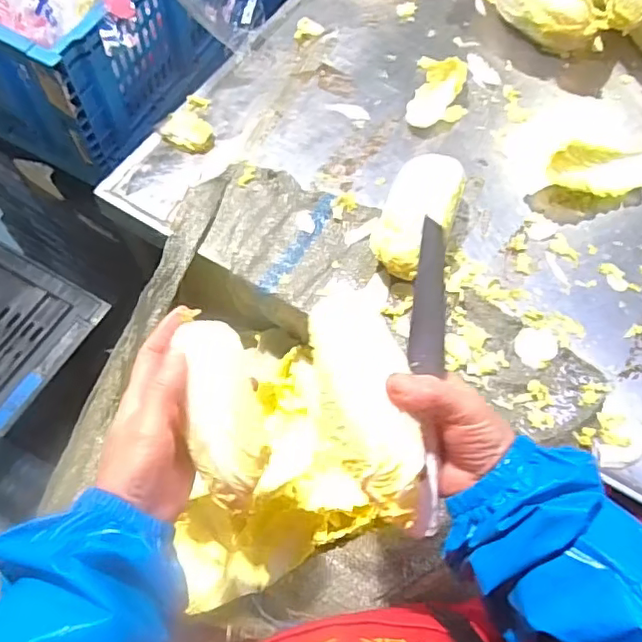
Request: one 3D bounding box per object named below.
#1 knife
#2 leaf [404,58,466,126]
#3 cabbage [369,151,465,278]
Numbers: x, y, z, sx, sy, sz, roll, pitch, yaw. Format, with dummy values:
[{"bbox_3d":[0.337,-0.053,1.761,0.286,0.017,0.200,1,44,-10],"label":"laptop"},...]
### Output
[{"bbox_3d":[0.070,0.036,0.376,0.023,0.010,0.200,1,88,0],"label":"knife"},{"bbox_3d":[0.148,-0.284,0.719,0.068,0.028,0.098,13,66,6],"label":"leaf"},{"bbox_3d":[0.103,-0.111,0.622,0.072,0.056,0.157,19,67,8],"label":"cabbage"}]

